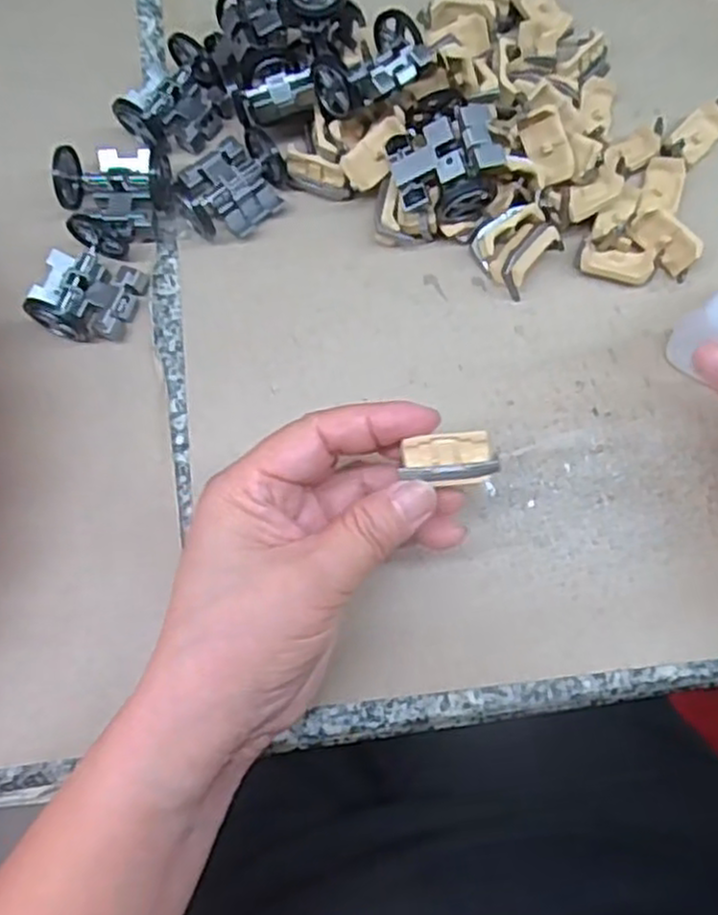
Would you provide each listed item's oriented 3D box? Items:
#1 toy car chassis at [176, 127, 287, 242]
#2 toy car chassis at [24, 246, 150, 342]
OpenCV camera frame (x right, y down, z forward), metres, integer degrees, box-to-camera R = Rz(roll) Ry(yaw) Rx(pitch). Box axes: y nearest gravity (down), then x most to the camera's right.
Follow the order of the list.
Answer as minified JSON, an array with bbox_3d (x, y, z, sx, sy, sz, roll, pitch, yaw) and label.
[{"bbox_3d":[-0.059,-0.126,0.341,0.052,0.023,0.041,-37,76,-9],"label":"toy car chassis"},{"bbox_3d":[-0.122,-0.072,0.330,0.044,0.021,0.039,18,75,7],"label":"toy car chassis"}]

